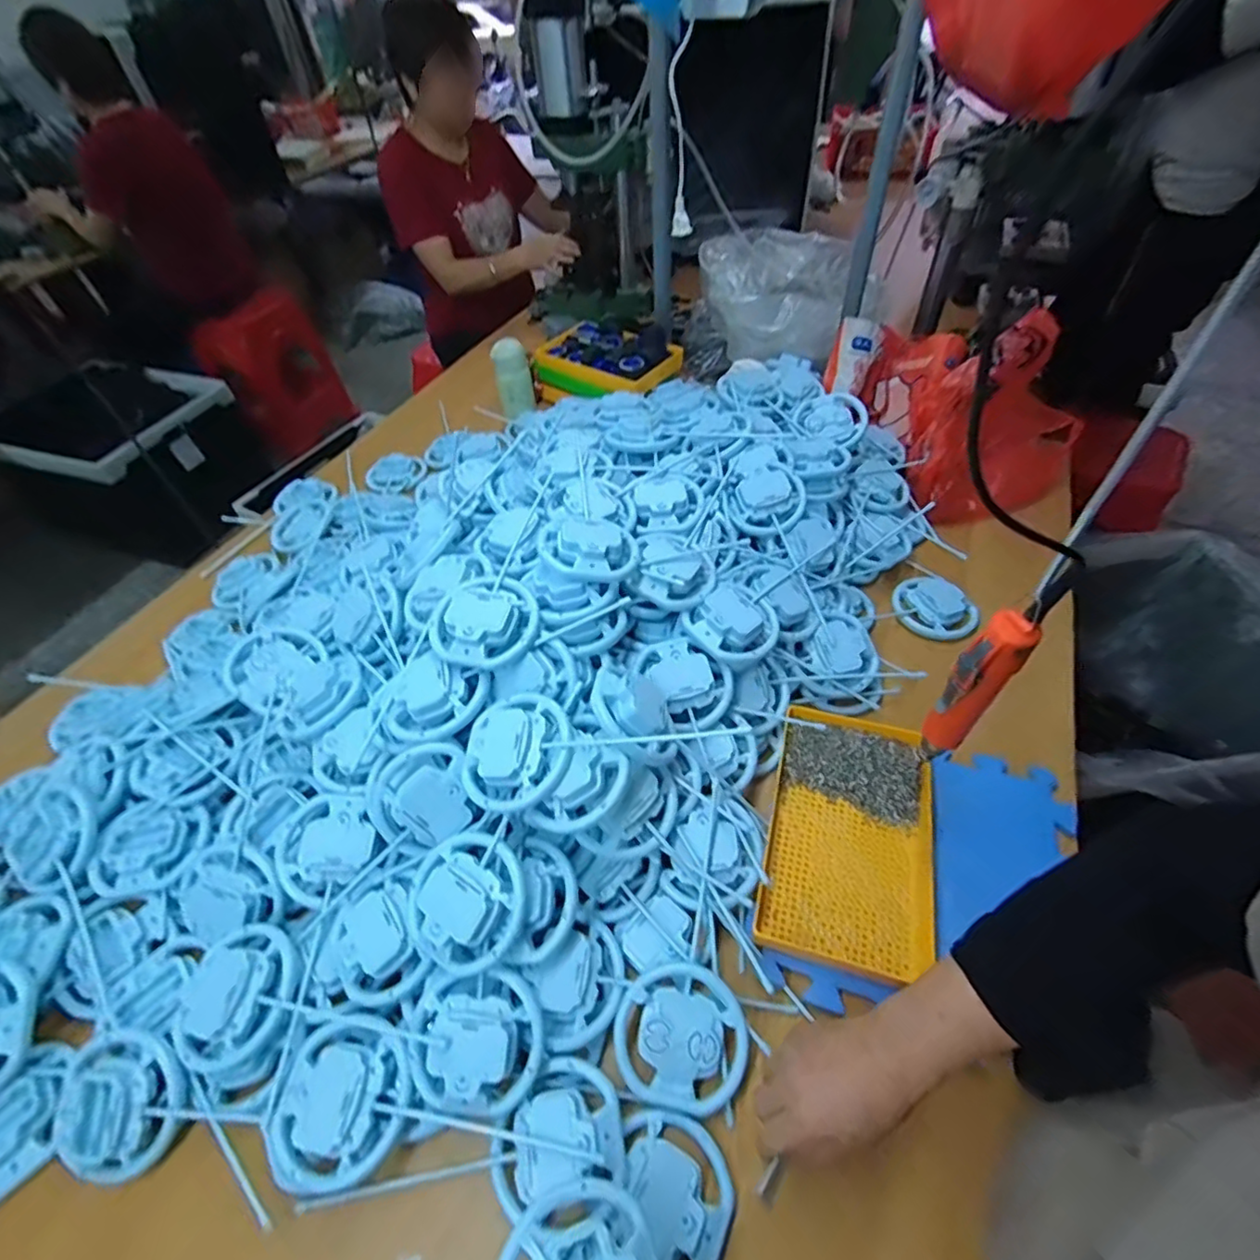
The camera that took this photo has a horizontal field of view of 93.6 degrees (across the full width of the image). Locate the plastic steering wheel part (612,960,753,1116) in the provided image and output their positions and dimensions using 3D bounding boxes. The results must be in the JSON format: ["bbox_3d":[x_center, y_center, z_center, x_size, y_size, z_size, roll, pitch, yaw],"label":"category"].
[{"bbox_3d":[0.041,0.321,0.469,0.104,0.026,0.092,13,52,14],"label":"plastic steering wheel part"}]

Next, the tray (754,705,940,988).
[{"bbox_3d":[0.216,0.196,0.580,0.150,0.027,0.242,12,52,13],"label":"tray"}]

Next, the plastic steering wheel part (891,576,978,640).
[{"bbox_3d":[0.397,-0.029,0.775,0.101,0.030,0.082,33,59,27],"label":"plastic steering wheel part"}]

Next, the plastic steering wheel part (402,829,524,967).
[{"bbox_3d":[-0.135,0.218,0.479,0.101,0.033,0.097,29,77,22],"label":"plastic steering wheel part"}]

